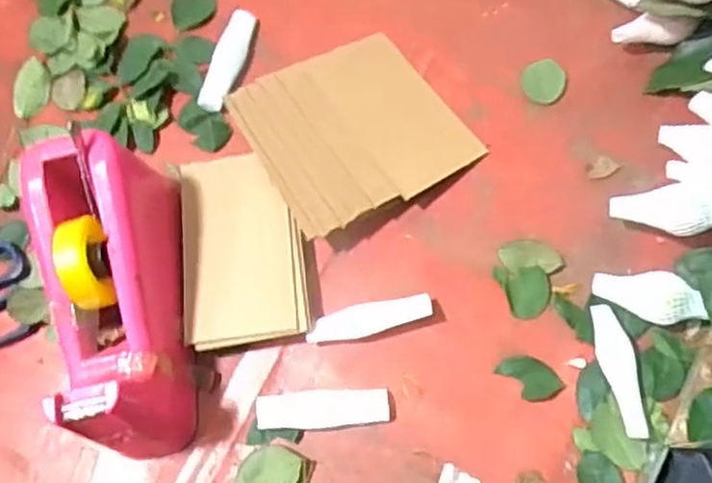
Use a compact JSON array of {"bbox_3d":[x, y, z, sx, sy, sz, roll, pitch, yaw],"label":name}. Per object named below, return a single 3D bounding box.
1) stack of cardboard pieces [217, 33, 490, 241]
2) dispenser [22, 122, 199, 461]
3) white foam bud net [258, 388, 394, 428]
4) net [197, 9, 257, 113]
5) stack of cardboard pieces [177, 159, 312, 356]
[{"bbox_3d":[-0.001,-0.085,0.521,0.141,0.022,0.134,-28,75,-9],"label":"stack of cardboard pieces"},{"bbox_3d":[-0.160,0.039,0.466,0.083,0.108,0.203,-10,73,-4],"label":"dispenser"},{"bbox_3d":[-0.022,0.114,0.471,0.088,0.008,0.024,-4,73,-2],"label":"white foam bud net"},{"bbox_3d":[-0.105,-0.146,0.565,0.026,0.014,0.092,20,73,5],"label":"net"},{"bbox_3d":[-0.080,0.006,0.504,0.087,0.024,0.136,-5,73,-3],"label":"stack of cardboard pieces"}]

